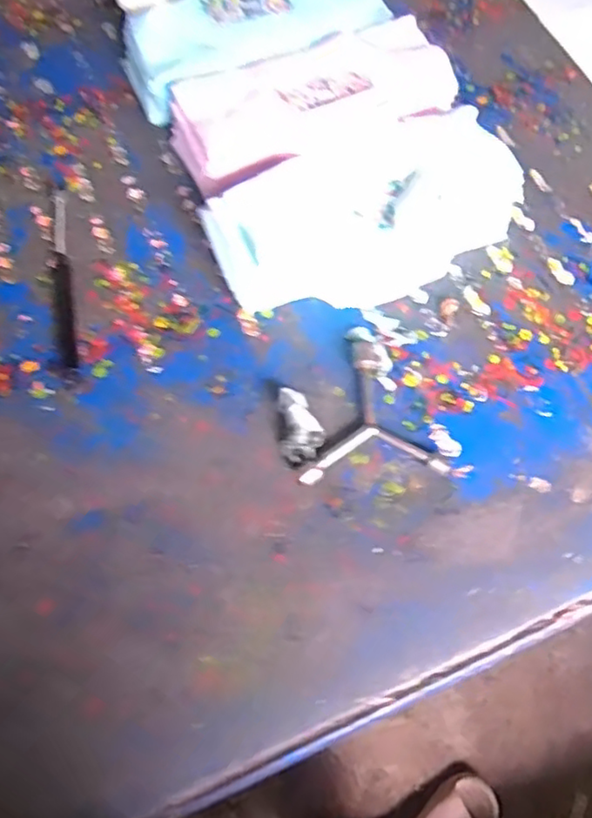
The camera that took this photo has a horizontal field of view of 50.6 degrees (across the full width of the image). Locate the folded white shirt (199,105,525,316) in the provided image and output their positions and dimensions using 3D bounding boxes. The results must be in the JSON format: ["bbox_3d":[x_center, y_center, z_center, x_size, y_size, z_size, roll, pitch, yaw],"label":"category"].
[{"bbox_3d":[0.077,-0.192,0.626,0.309,0.081,0.149,-24,68,-11],"label":"folded white shirt"}]

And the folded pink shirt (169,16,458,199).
[{"bbox_3d":[0.025,-0.318,0.685,0.301,0.075,0.144,-24,68,-11],"label":"folded pink shirt"}]

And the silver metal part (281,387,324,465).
[{"bbox_3d":[0.006,0.016,0.560,0.036,0.026,0.069,-4,66,-2],"label":"silver metal part"}]

